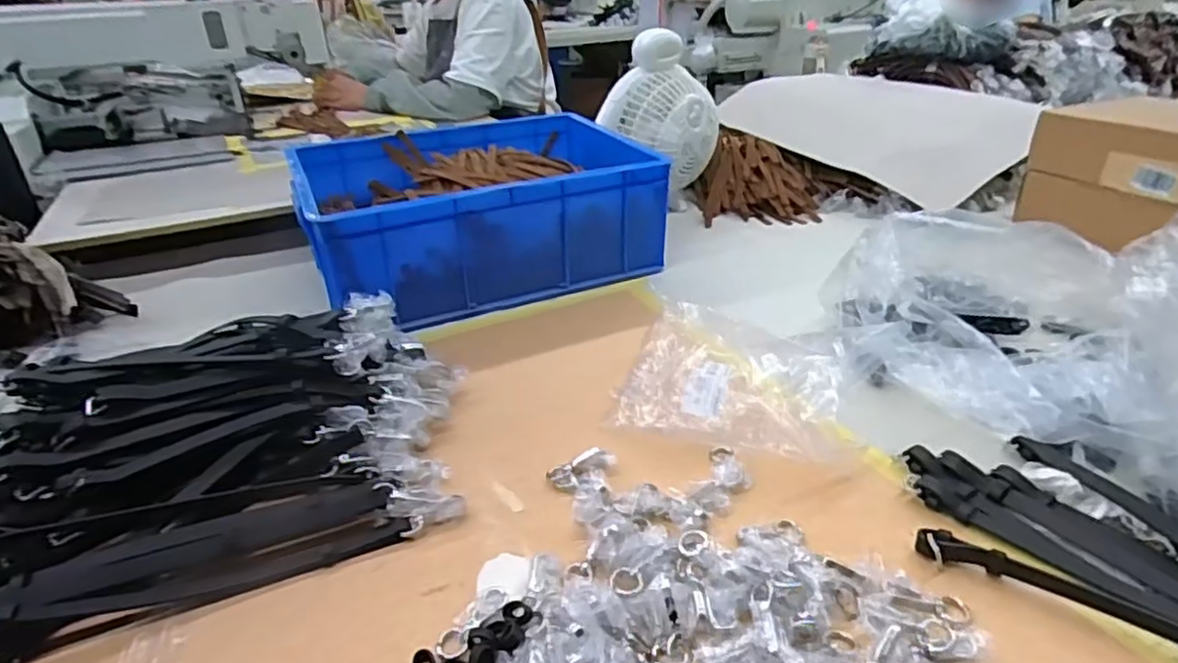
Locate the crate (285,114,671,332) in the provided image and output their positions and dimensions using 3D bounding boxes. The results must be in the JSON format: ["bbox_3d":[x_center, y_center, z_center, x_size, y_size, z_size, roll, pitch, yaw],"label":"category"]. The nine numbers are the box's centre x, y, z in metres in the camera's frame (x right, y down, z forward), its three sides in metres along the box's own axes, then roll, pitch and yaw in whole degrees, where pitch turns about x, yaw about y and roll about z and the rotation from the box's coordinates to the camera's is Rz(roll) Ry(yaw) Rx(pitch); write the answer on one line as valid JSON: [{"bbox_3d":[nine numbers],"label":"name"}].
[{"bbox_3d":[-0.163,-0.185,1.004,0.462,0.149,0.351,-14,32,-21],"label":"crate"}]

